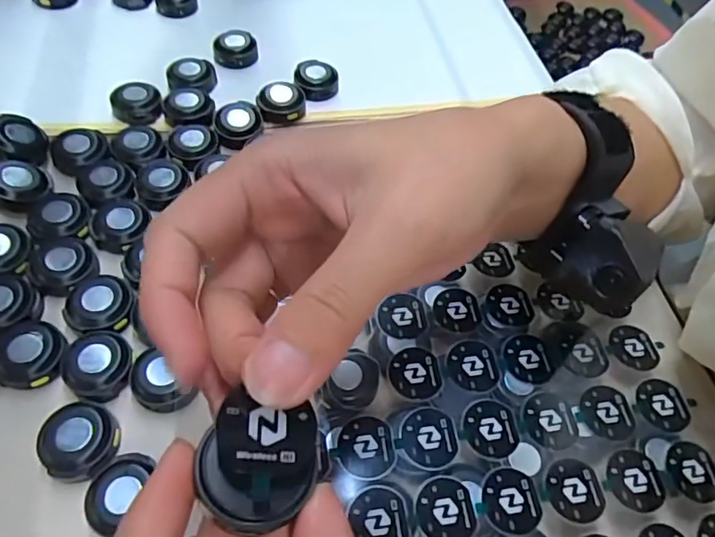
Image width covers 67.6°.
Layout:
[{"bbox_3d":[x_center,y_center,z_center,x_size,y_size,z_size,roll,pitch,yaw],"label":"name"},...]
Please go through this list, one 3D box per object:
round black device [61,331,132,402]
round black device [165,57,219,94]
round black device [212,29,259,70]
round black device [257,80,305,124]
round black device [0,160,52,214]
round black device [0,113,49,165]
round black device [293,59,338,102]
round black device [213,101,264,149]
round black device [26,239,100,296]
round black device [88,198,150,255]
[{"bbox_3d":[-0.116,0.042,0.238,0.029,0.009,0.031,2,58,-3],"label":"round black device"},{"bbox_3d":[-0.108,-0.123,0.345,0.029,0.012,0.029,-4,58,-6],"label":"round black device"},{"bbox_3d":[-0.084,-0.151,0.366,0.029,0.012,0.030,2,58,-3],"label":"round black device"},{"bbox_3d":[-0.048,-0.106,0.338,0.029,0.013,0.026,-6,59,-7],"label":"round black device"},{"bbox_3d":[-0.178,-0.045,0.277,0.029,0.012,0.026,-38,67,-23],"label":"round black device"},{"bbox_3d":[-0.186,-0.070,0.292,0.028,0.017,0.030,2,58,-3],"label":"round black device"},{"bbox_3d":[-0.027,-0.124,0.352,0.028,0.013,0.028,2,58,-3],"label":"round black device"},{"bbox_3d":[-0.072,-0.089,0.325,0.029,0.012,0.027,2,58,-3],"label":"round black device"},{"bbox_3d":[-0.147,-0.001,0.265,0.030,0.011,0.029,2,58,-3],"label":"round black device"},{"bbox_3d":[-0.124,-0.022,0.279,0.029,0.014,0.025,-19,61,-15],"label":"round black device"}]

